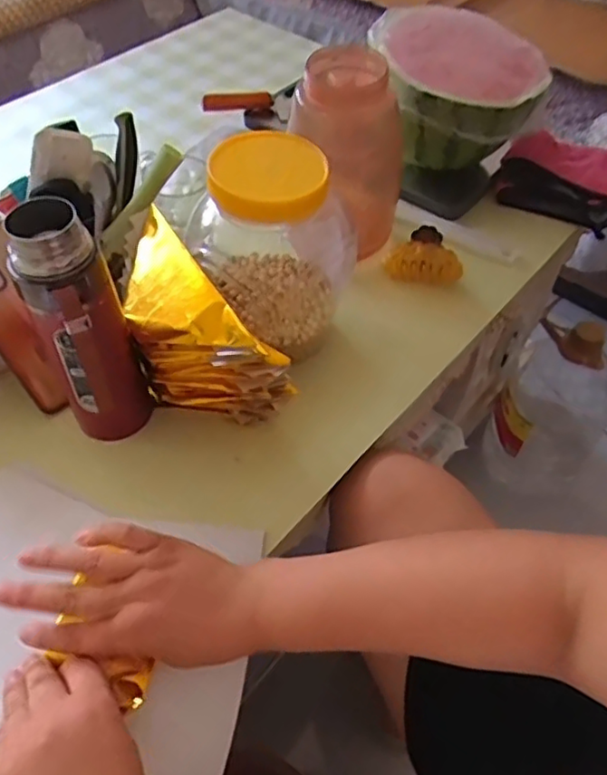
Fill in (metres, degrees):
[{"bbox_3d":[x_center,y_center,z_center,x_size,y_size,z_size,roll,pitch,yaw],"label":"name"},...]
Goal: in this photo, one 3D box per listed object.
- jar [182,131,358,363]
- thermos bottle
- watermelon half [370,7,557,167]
[{"bbox_3d":[-0.029,-0.139,0.561,0.125,0.165,0.116,1,51,-1],"label":"jar"},{"bbox_3d":[-0.168,-0.033,0.491,0.059,0.227,0.064,1,51,-1],"label":"thermos bottle"},{"bbox_3d":[0.181,-0.342,0.731,0.180,0.119,0.153,-10,52,-9],"label":"watermelon half"}]

